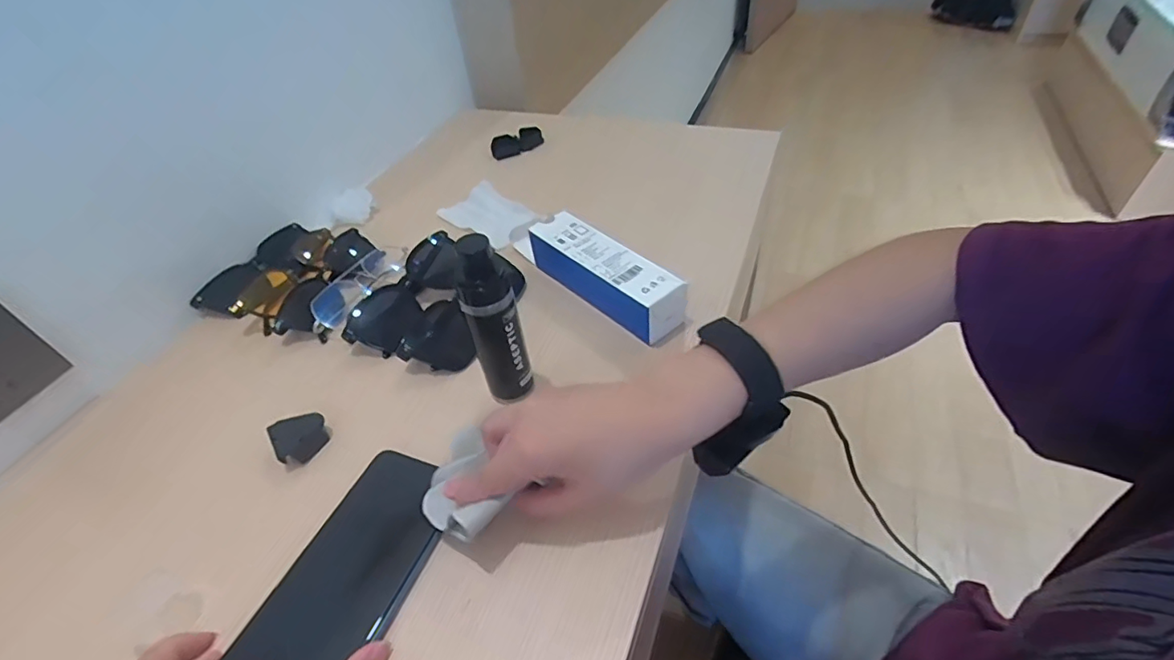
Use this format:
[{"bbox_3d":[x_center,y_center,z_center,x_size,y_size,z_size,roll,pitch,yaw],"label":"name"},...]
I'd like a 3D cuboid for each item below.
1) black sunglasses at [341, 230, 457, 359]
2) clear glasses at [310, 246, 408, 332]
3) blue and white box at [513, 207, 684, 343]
[{"bbox_3d":[-0.166,-0.036,0.501,0.053,0.037,0.139,19,50,25],"label":"black sunglasses"},{"bbox_3d":[-0.224,-0.048,0.523,0.038,0.029,0.137,7,46,14],"label":"clear glasses"},{"bbox_3d":[0.005,-0.055,0.490,0.047,0.053,0.195,-34,50,-25],"label":"blue and white box"}]

